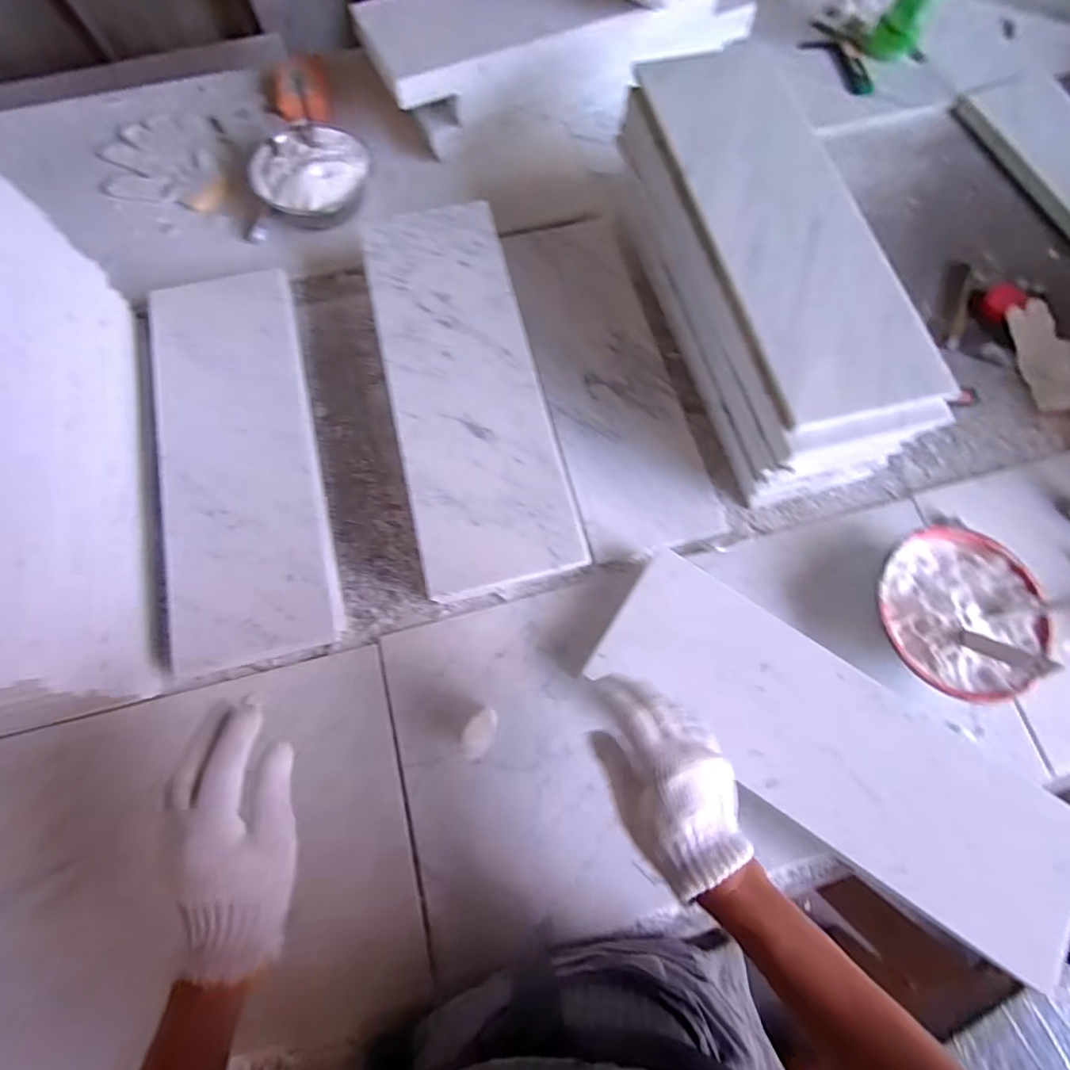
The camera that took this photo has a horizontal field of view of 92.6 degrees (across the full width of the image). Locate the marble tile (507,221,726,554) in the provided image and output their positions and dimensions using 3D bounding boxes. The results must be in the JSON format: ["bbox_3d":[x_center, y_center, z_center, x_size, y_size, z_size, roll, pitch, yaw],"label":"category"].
[{"bbox_3d":[0.084,-0.209,0.633,0.160,0.014,0.477,-11,72,-6],"label":"marble tile"}]

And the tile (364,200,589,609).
[{"bbox_3d":[-0.073,-0.164,0.545,0.158,0.017,0.445,-12,73,-6],"label":"tile"}]

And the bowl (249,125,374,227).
[{"bbox_3d":[-0.291,-0.469,0.677,0.142,0.061,0.143,1,72,-2],"label":"bowl"}]

